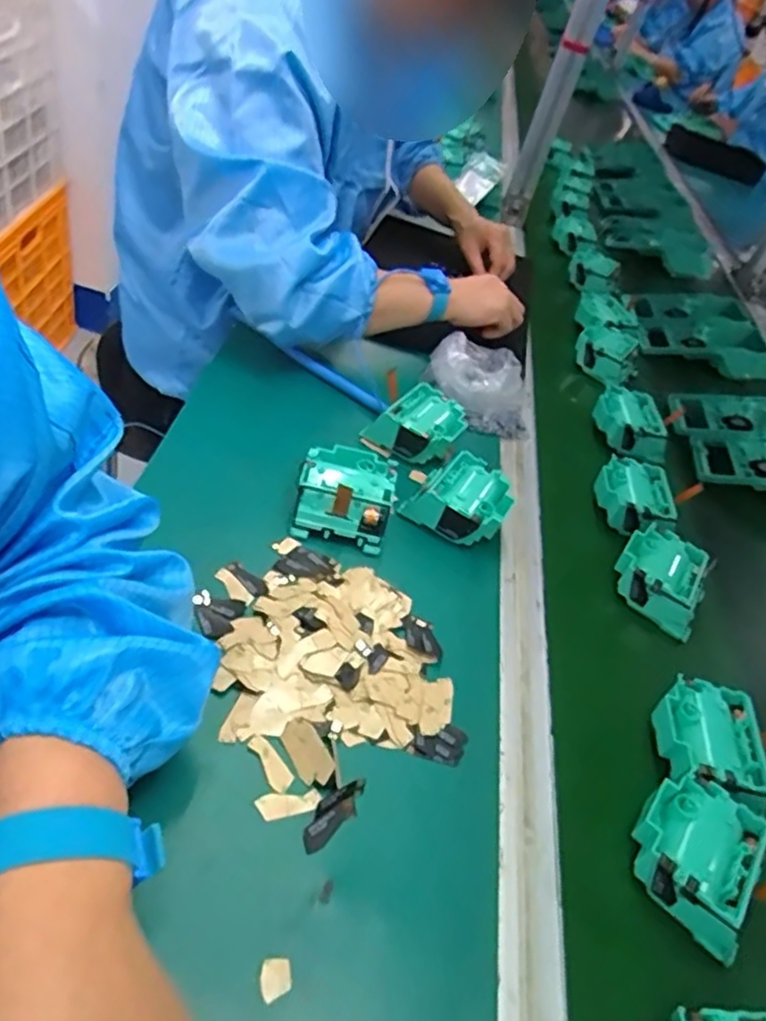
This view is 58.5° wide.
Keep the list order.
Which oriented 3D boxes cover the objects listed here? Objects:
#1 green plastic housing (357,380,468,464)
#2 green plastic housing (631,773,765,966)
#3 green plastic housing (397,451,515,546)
[{"bbox_3d":[0.029,-0.081,0.636,0.083,0.035,0.083,4,42,-3],"label":"green plastic housing"},{"bbox_3d":[0.186,0.208,0.410,0.068,0.049,0.077,27,46,21],"label":"green plastic housing"},{"bbox_3d":[0.065,-0.008,0.580,0.079,0.045,0.075,24,45,19],"label":"green plastic housing"}]

